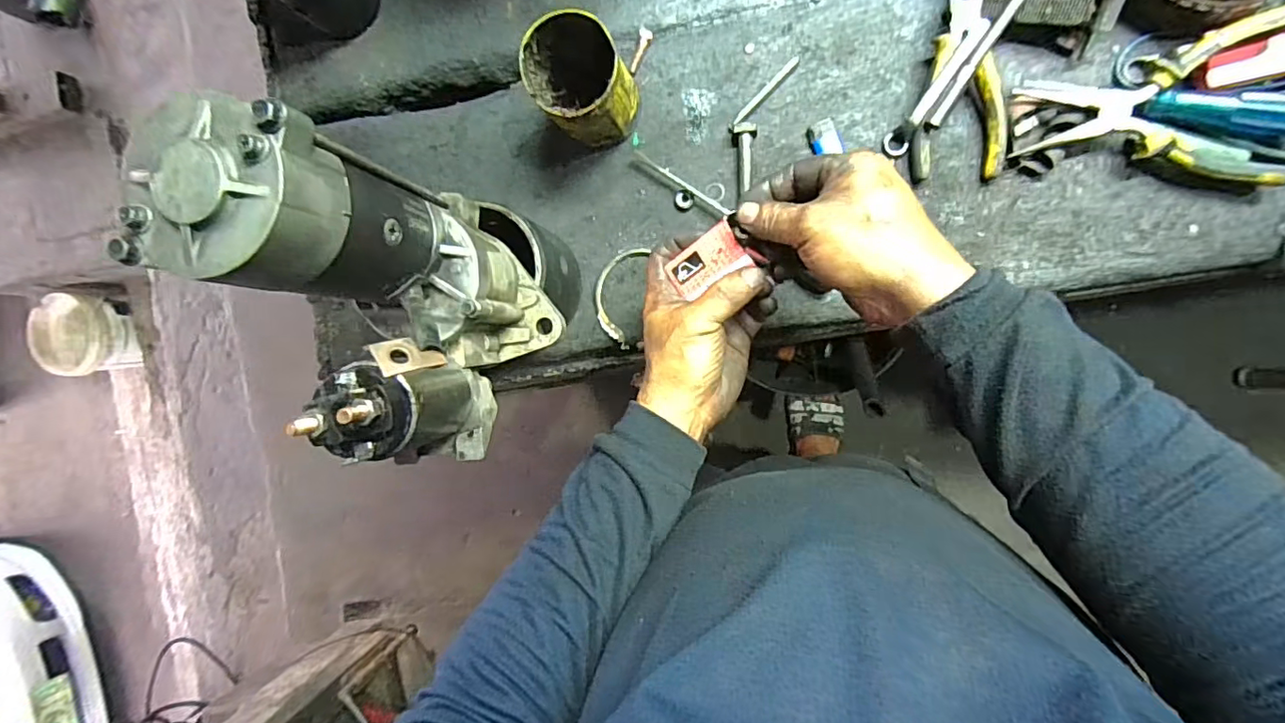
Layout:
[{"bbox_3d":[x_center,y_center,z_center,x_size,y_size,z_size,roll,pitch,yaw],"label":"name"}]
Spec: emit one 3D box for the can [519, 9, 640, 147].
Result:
[{"bbox_3d":[-0.046,-0.227,0.472,0.076,0.118,0.070,0,92,8],"label":"can"}]

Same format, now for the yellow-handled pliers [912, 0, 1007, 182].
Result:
[{"bbox_3d":[0.259,-0.230,0.458,0.070,0.015,0.157,-5,104,8],"label":"yellow-handled pliers"}]

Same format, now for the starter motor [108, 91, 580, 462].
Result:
[{"bbox_3d":[-0.126,-0.036,0.353,0.122,0.263,0.174,-28,88,8],"label":"starter motor"}]

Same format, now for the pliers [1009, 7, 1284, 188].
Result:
[{"bbox_3d":[0.393,-0.192,0.435,0.175,0.028,0.119,0,111,21],"label":"pliers"}]

